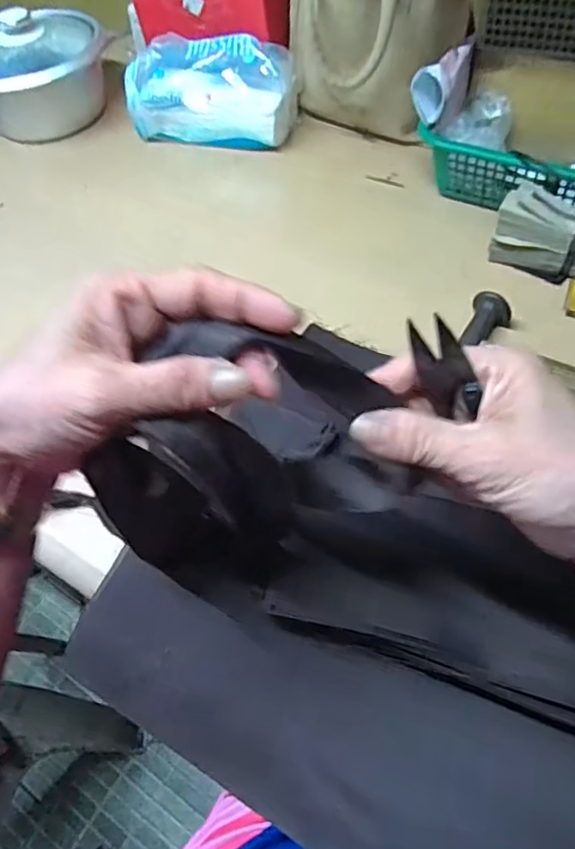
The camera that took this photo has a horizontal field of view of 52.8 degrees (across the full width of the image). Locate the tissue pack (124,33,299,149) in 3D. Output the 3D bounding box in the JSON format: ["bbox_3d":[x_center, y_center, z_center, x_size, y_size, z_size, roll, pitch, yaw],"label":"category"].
[{"bbox_3d":[-0.101,-0.443,0.764,0.212,0.109,0.093,7,56,10],"label":"tissue pack"}]

